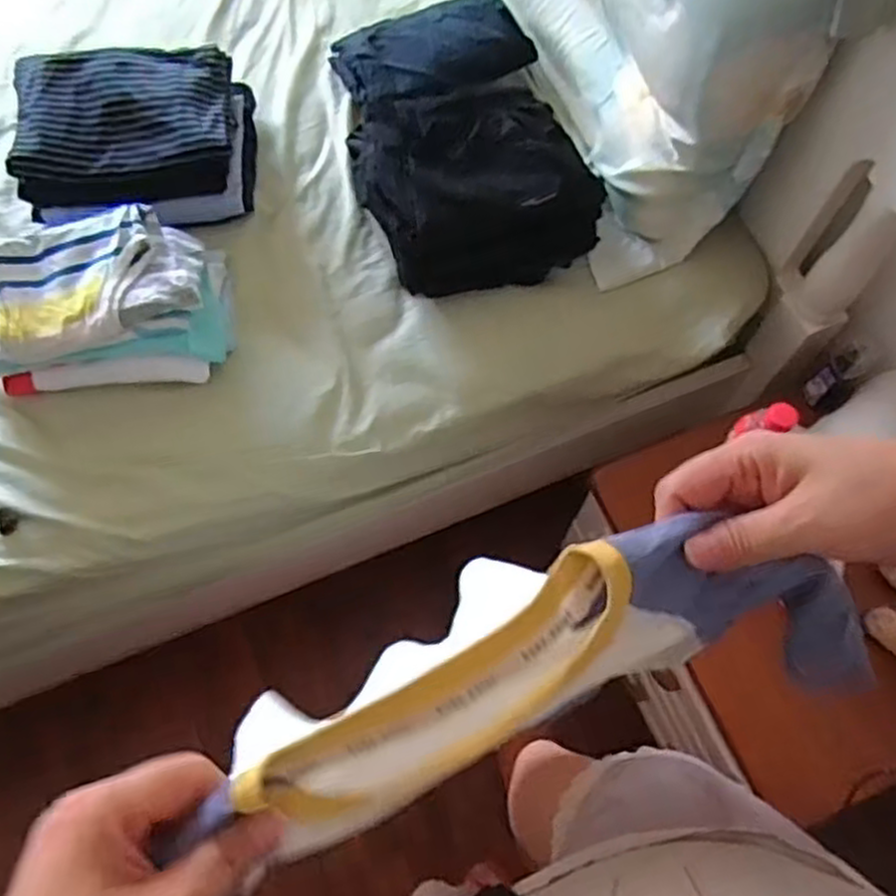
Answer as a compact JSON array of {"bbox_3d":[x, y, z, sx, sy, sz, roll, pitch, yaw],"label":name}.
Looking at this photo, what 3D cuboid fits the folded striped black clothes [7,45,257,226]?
[{"bbox_3d":[-0.389,-0.390,0.934,0.269,0.108,0.227,-1,66,-1],"label":"folded striped black clothes"}]

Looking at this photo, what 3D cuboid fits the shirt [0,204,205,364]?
[{"bbox_3d":[-0.398,-0.181,0.818,0.247,0.051,0.150,-20,68,-10],"label":"shirt"}]

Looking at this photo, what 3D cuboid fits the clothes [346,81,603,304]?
[{"bbox_3d":[0.033,-0.332,0.931,0.283,0.113,0.252,-11,66,-6],"label":"clothes"}]

